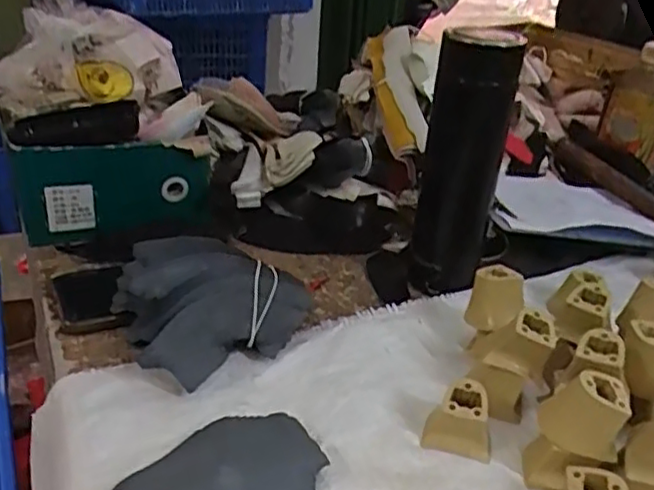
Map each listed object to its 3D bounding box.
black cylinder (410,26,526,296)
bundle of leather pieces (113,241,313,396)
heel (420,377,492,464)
[{"bbox_3d":[0.112,-0.064,0.552,0.060,0.219,0.046,11,29,9],"label":"black cylinder"},{"bbox_3d":[-0.083,0.040,0.489,0.129,0.064,0.116,-10,32,-26],"label":"bundle of leather pieces"},{"bbox_3d":[0.088,0.111,0.426,0.042,0.037,0.030,16,30,18],"label":"heel"}]

